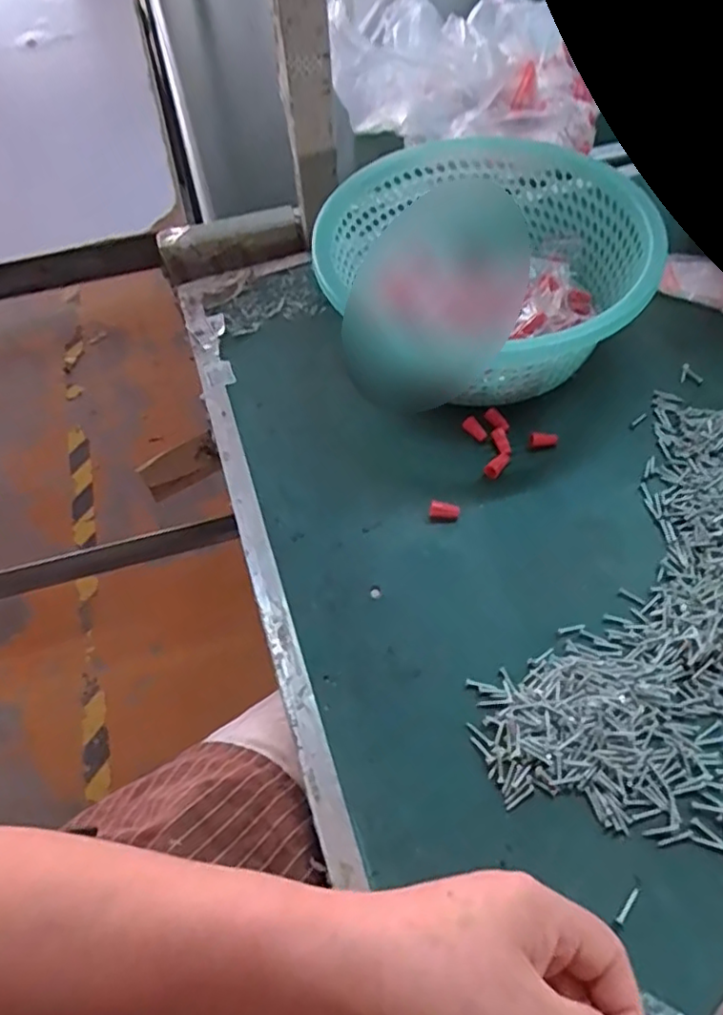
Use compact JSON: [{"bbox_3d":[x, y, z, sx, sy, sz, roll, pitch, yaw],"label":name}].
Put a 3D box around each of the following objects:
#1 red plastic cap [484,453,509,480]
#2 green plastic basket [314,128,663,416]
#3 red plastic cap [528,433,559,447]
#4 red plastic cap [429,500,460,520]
[{"bbox_3d":[0.110,-0.034,0.508,0.012,0.009,0.026,33,65,22],"label":"red plastic cap"},{"bbox_3d":[0.104,-0.212,0.569,0.257,0.103,0.281,-2,57,3],"label":"green plastic basket"},{"bbox_3d":[0.150,-0.056,0.520,0.023,0.010,0.010,-7,57,-1],"label":"red plastic cap"},{"bbox_3d":[0.064,0.002,0.488,0.023,0.014,0.011,3,57,5],"label":"red plastic cap"}]

